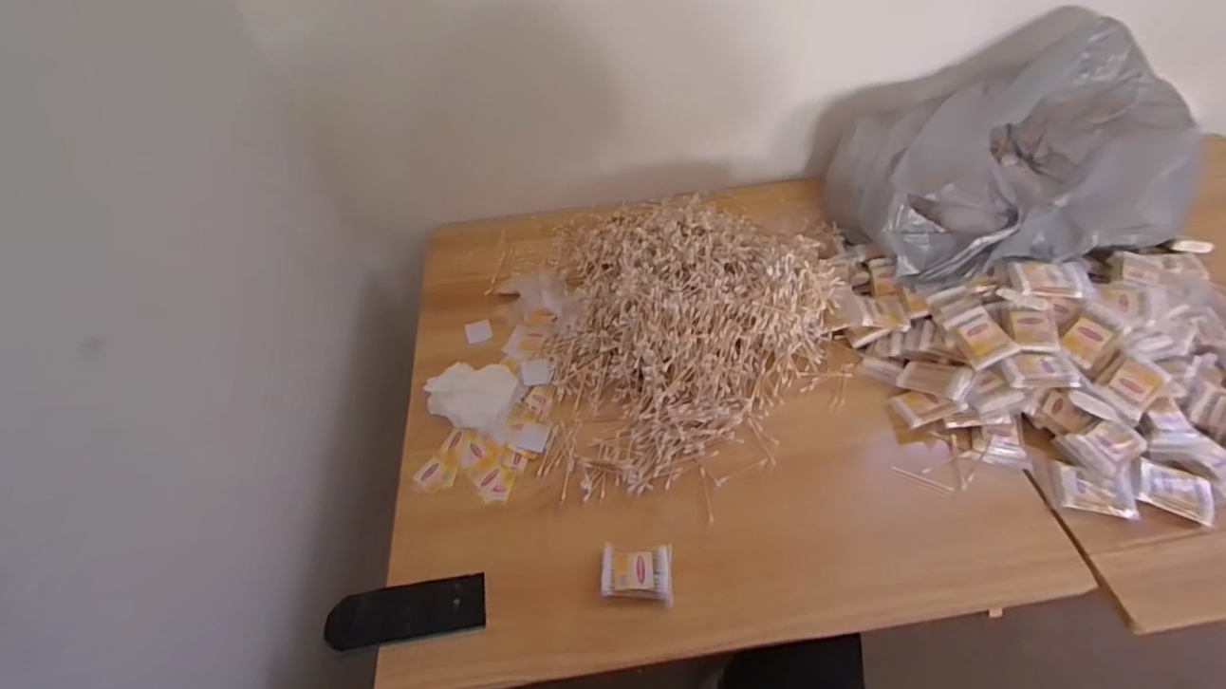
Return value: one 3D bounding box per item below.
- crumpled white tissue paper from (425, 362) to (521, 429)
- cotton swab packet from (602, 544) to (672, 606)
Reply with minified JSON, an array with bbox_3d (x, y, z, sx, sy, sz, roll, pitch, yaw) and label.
[{"bbox_3d":[-0.197,0.063,0.768,0.112,0.023,0.102,17,52,17],"label":"crumpled white tissue paper"},{"bbox_3d":[0.028,0.256,0.612,0.078,0.024,0.057,1,49,4],"label":"cotton swab packet"}]

